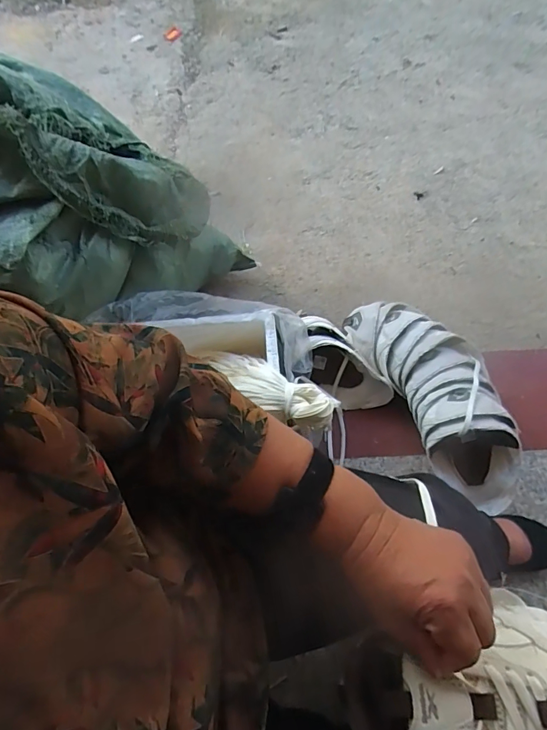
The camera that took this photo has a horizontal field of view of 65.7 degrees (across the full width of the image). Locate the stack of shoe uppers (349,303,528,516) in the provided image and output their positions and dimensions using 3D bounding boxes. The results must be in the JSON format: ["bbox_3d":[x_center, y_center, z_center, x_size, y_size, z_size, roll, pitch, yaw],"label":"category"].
[{"bbox_3d":[0.305,0.054,0.796,0.166,0.126,0.438,-26,67,-9],"label":"stack of shoe uppers"}]

